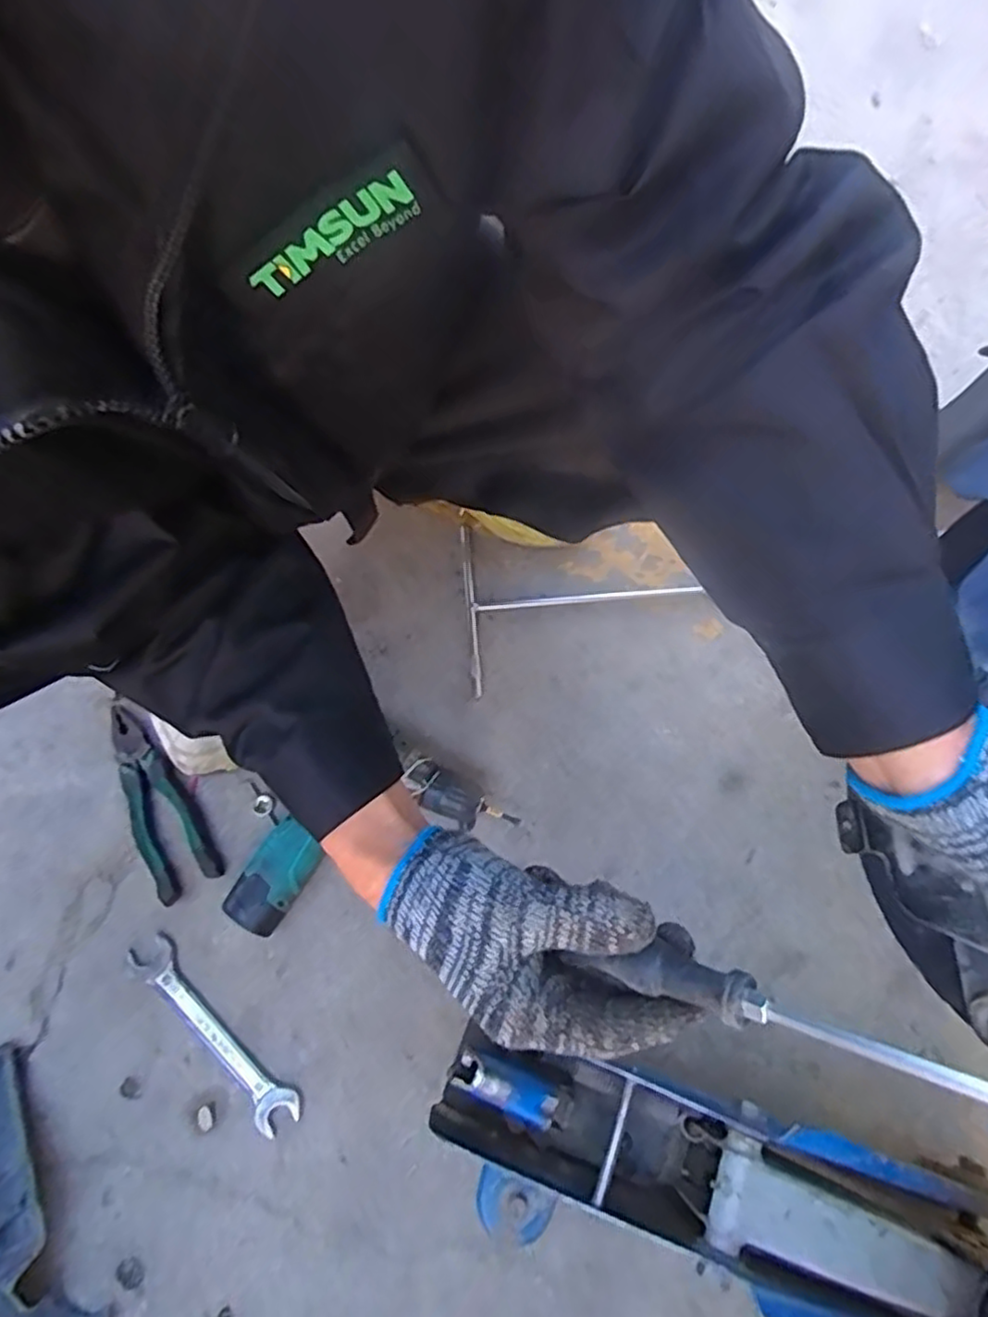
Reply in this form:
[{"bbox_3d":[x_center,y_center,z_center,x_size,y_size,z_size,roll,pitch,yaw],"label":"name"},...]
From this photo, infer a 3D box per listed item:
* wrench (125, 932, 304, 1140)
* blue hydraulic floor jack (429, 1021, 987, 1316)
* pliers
[{"bbox_3d":[-0.232,0.301,0.554,0.188,0.013,0.035,39,76,13],"label":"wrench"},{"bbox_3d":[0.149,0.351,0.454,0.383,0.128,0.121,11,72,5],"label":"blue hydraulic floor jack"},{"bbox_3d":[-0.316,0.131,0.621,0.057,0.012,0.187,-36,74,-10],"label":"pliers"}]

